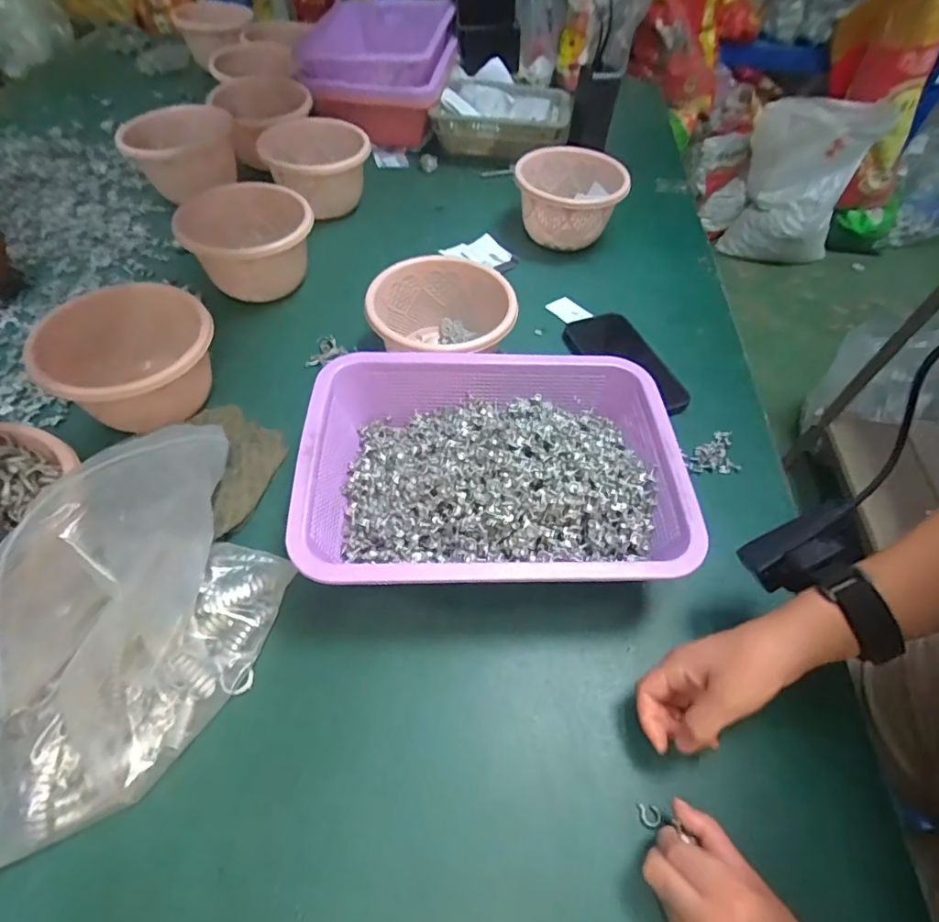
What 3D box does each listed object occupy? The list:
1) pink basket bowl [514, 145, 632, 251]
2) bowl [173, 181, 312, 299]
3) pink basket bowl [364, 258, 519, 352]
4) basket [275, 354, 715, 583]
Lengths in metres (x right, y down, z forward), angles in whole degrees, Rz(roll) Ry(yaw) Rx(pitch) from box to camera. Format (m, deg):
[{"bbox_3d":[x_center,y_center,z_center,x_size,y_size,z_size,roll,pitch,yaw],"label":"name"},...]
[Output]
[{"bbox_3d":[0.133,-0.356,0.723,0.145,0.084,0.138,6,53,-1],"label":"pink basket bowl"},{"bbox_3d":[-0.254,-0.254,0.624,0.133,0.093,0.124,3,53,-3],"label":"bowl"},{"bbox_3d":[-0.030,-0.134,0.558,0.142,0.095,0.137,3,53,-3],"label":"pink basket bowl"},{"bbox_3d":[0.017,0.012,0.454,0.302,0.090,0.221,1,54,-5],"label":"basket"}]

